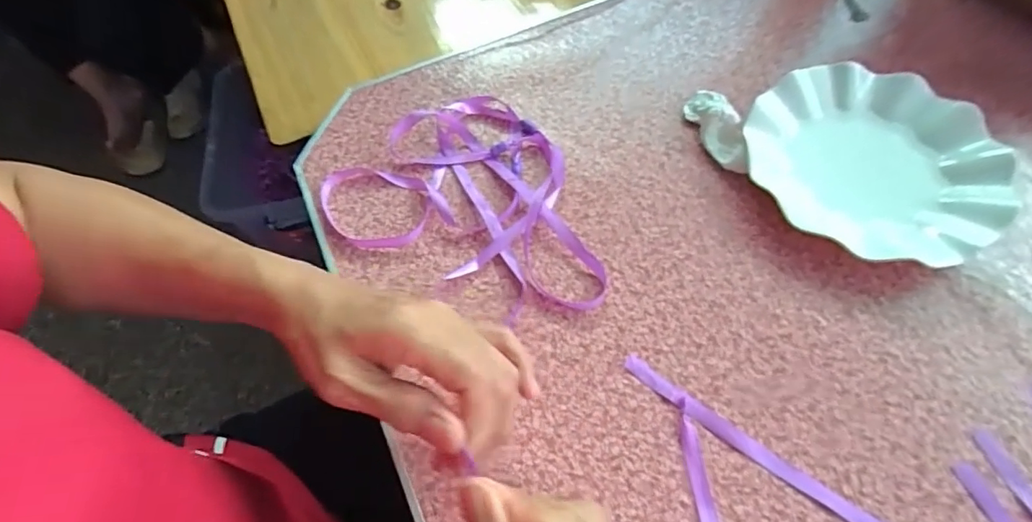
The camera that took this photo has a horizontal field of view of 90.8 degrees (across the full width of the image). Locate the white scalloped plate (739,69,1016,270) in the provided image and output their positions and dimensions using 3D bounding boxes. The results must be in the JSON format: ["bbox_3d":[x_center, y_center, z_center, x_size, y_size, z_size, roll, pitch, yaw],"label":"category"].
[{"bbox_3d":[0.273,-0.077,0.392,0.163,0.028,0.177,-2,62,3],"label":"white scalloped plate"}]

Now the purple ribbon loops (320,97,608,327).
[{"bbox_3d":[-0.025,-0.053,0.406,0.233,0.011,0.169,27,67,17],"label":"purple ribbon loops"}]

